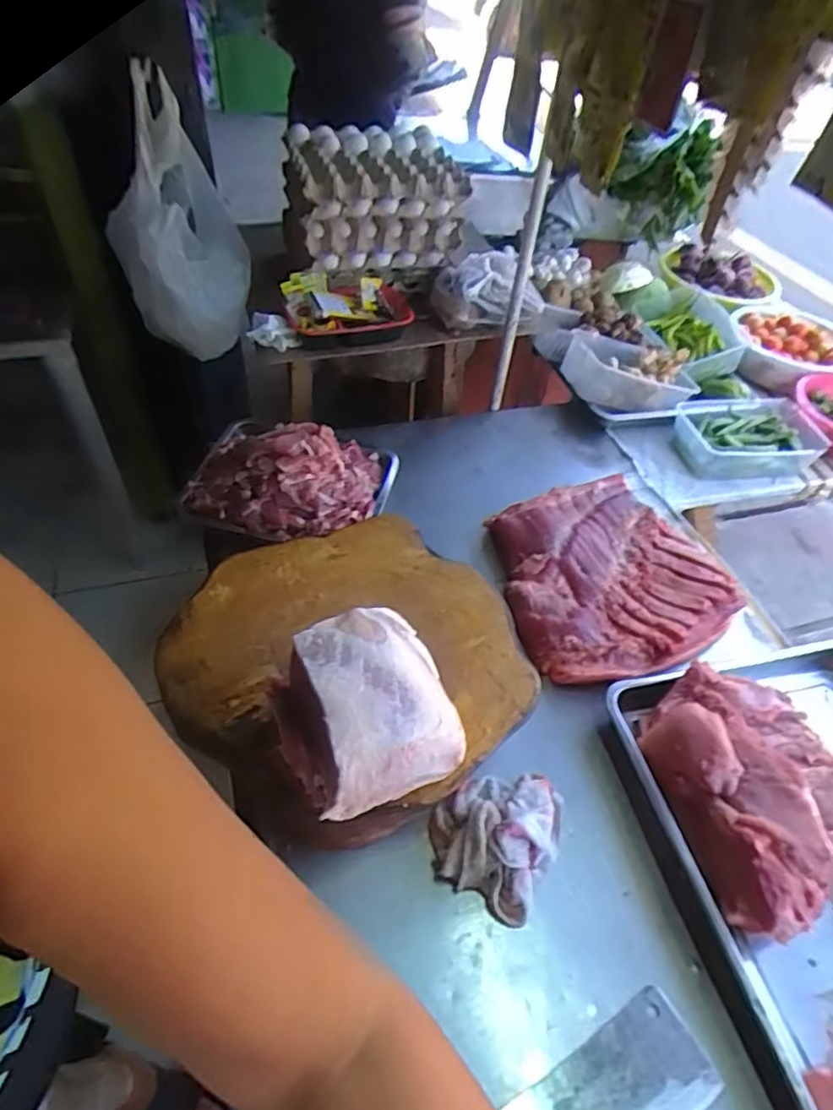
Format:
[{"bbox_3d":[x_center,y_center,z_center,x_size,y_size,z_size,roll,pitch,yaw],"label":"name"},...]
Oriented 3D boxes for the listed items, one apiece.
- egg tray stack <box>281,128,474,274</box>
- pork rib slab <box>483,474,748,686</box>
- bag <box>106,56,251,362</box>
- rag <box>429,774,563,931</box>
[{"bbox_3d":[-0.088,-0.686,1.201,0.327,0.164,0.324,-4,50,-8],"label":"egg tray stack"},{"bbox_3d":[0.285,0.024,0.964,0.321,0.055,0.343,-10,51,-13],"label":"pork rib slab"},{"bbox_3d":[-0.424,-0.571,1.117,0.215,0.401,0.259,-12,51,-14],"label":"bag"},{"bbox_3d":[0.097,0.303,0.702,0.119,0.055,0.158,25,52,16],"label":"rag"}]

